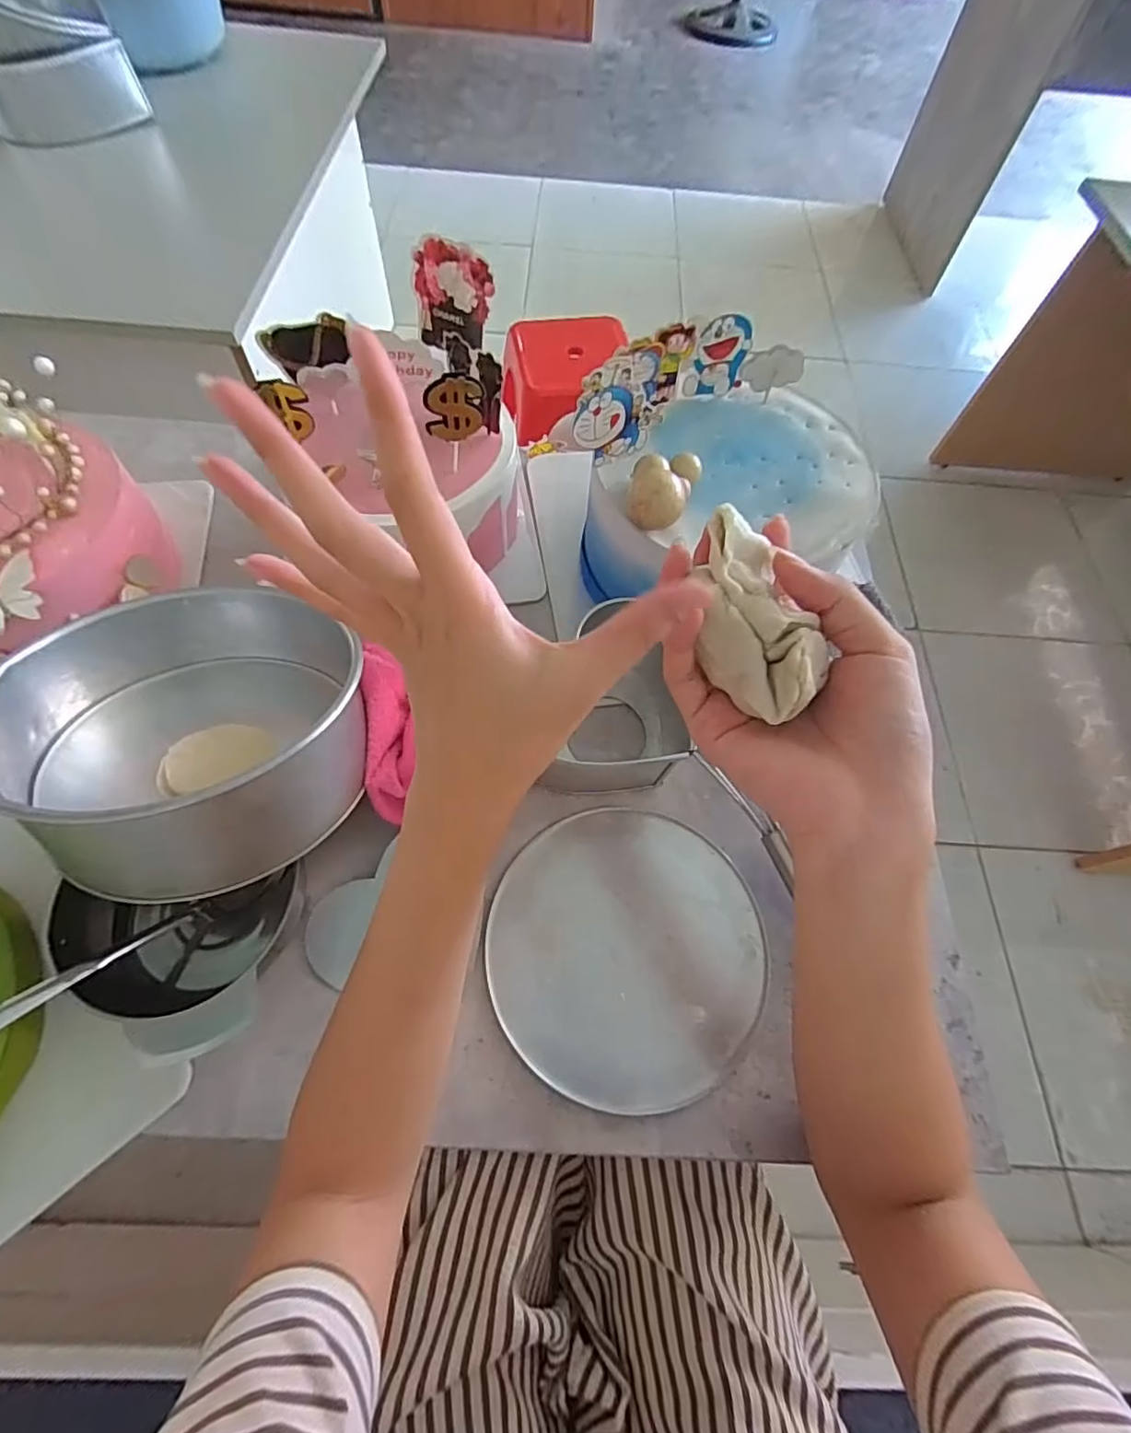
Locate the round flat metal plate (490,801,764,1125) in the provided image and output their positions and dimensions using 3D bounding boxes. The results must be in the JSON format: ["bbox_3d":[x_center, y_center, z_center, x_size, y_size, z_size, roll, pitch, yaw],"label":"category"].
[{"bbox_3d":[0.037,0.143,0.366,0.169,0.013,0.164,1,63,-2],"label":"round flat metal plate"}]

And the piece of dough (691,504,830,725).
[{"bbox_3d":[0.070,-0.038,0.215,0.035,0.026,0.074,-18,90,-11],"label":"piece of dough"}]

